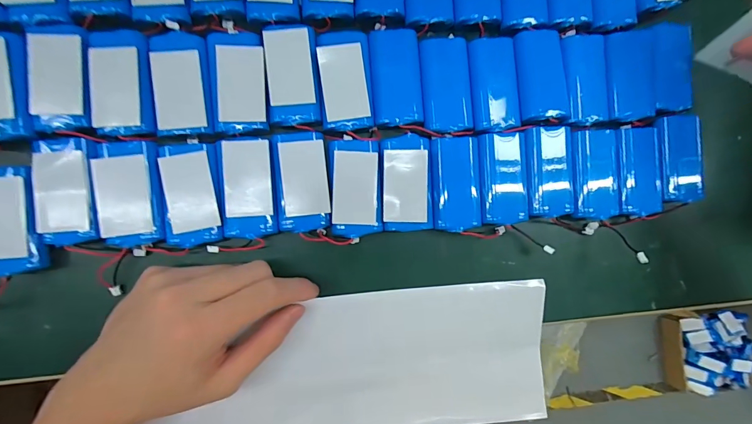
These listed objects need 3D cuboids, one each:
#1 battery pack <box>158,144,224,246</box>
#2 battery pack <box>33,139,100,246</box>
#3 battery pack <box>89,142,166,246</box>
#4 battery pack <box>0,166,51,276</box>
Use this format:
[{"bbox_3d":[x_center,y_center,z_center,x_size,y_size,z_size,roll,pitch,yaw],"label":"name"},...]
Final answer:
[{"bbox_3d":[-0.123,-0.012,0.254,0.037,0.009,0.065,-5,88,-7],"label":"battery pack"},{"bbox_3d":[-0.197,-0.013,0.241,0.037,0.008,0.066,-5,88,-7],"label":"battery pack"},{"bbox_3d":[-0.162,-0.013,0.247,0.039,0.005,0.067,-7,88,-7],"label":"battery pack"},{"bbox_3d":[-0.233,0.005,0.237,0.036,0.009,0.068,-9,89,-7],"label":"battery pack"}]

